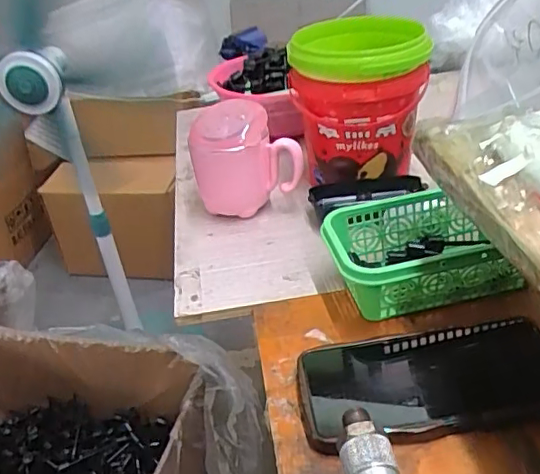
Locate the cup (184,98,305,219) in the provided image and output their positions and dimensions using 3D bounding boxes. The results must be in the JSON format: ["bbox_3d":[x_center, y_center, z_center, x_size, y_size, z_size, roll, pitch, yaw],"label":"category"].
[{"bbox_3d":[-0.027,-0.075,0.568,0.089,0.108,0.085,-23,36,-24],"label":"cup"}]

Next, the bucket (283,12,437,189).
[{"bbox_3d":[0.088,-0.141,0.578,0.126,0.131,0.135,-7,33,-1],"label":"bucket"}]

